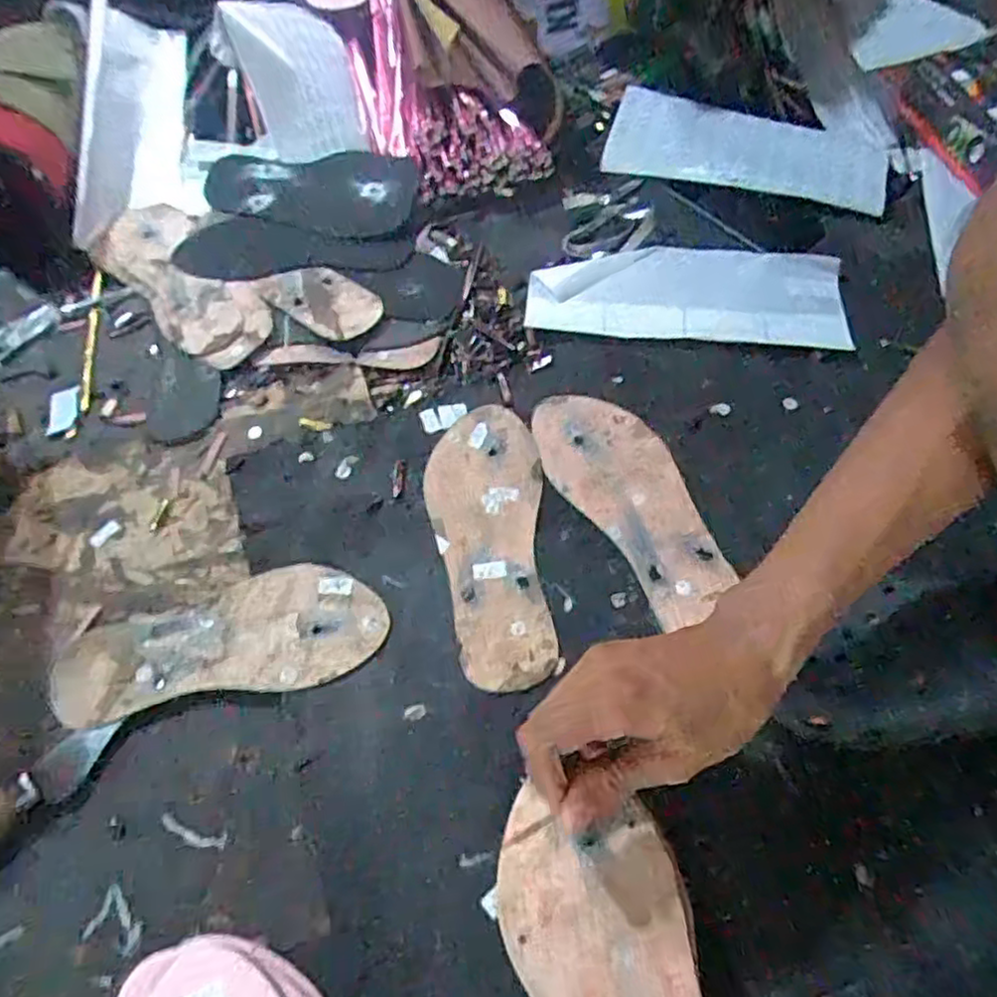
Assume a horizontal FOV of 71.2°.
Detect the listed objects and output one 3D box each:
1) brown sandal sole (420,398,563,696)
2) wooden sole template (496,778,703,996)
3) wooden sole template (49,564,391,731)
[{"bbox_3d":[-0.008,0.027,0.529,0.086,0.007,0.231,-5,61,0],"label":"brown sandal sole"},{"bbox_3d":[0.066,0.242,0.345,0.095,0.012,0.192,-23,58,-9],"label":"wooden sole template"},{"bbox_3d":[-0.198,0.101,0.494,0.232,0.011,0.084,-10,63,-3],"label":"wooden sole template"}]

